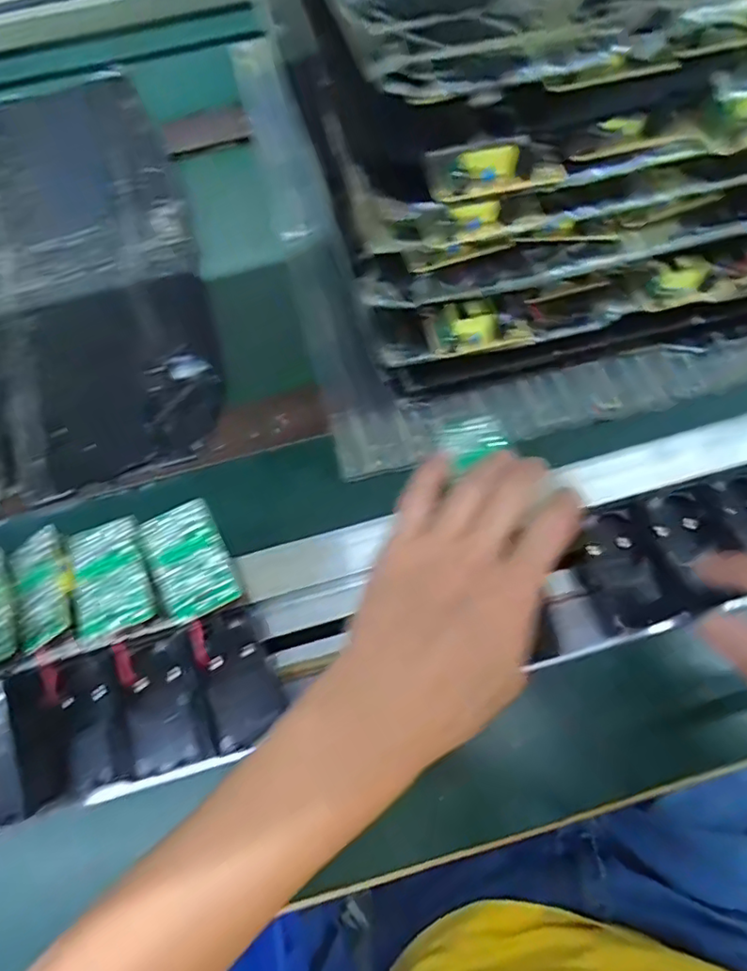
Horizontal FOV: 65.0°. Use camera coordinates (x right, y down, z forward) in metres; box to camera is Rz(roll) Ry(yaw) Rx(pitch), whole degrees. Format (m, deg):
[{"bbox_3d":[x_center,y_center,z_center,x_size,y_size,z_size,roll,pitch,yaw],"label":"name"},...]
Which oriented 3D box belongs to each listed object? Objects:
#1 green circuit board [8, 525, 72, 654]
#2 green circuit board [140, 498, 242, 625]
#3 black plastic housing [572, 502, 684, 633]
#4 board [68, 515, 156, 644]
[{"bbox_3d":[-0.185,0.057,0.328,0.034,0.004,0.062,-25,70,9],"label":"green circuit board"},{"bbox_3d":[-0.104,0.041,0.330,0.041,0.005,0.063,-25,67,-8],"label":"green circuit board"},{"bbox_3d":[0.146,0.048,0.346,0.040,0.019,0.070,-24,67,-7],"label":"black plastic housing"},{"bbox_3d":[-0.147,0.050,0.330,0.040,0.004,0.062,-18,69,-8],"label":"board"}]

